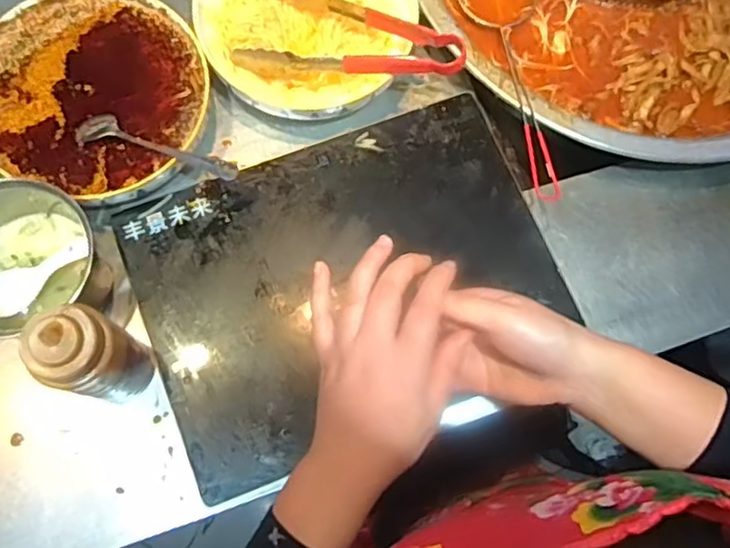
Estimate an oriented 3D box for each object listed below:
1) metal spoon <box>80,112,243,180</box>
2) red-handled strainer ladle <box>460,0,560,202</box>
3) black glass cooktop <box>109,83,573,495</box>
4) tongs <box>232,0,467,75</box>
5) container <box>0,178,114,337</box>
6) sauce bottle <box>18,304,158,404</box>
[{"bbox_3d":[-0.196,-0.118,0.618,0.175,0.025,0.037,20,78,17],"label":"metal spoon"},{"bbox_3d":[0.164,-0.204,0.681,0.075,0.033,0.283,-10,66,-3],"label":"red-handled strainer ladle"},{"bbox_3d":[-0.013,0.001,0.642,0.394,0.037,0.287,-22,78,-8],"label":"black glass cooktop"},{"bbox_3d":[-0.014,-0.237,0.674,0.227,0.063,0.114,20,76,2],"label":"tongs"},{"bbox_3d":[-0.312,-0.012,0.596,0.112,0.098,0.135,42,78,7],"label":"container"},{"bbox_3d":[-0.219,0.069,0.535,0.057,0.149,0.071,9,76,-1],"label":"sauce bottle"}]

